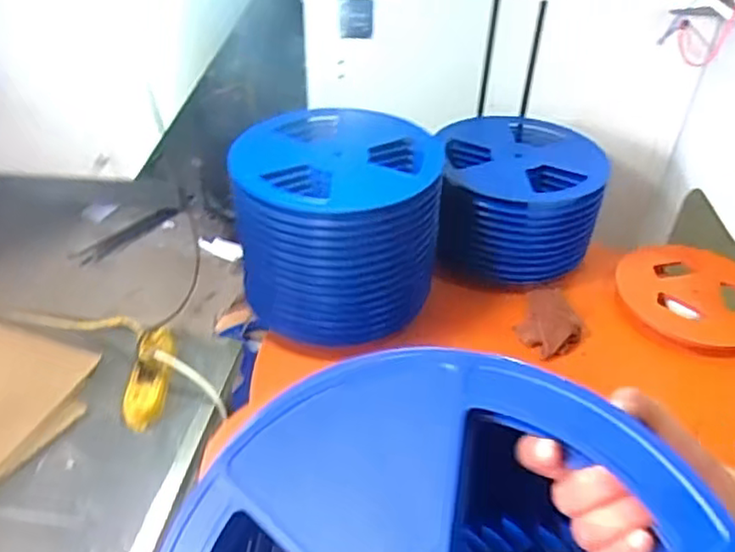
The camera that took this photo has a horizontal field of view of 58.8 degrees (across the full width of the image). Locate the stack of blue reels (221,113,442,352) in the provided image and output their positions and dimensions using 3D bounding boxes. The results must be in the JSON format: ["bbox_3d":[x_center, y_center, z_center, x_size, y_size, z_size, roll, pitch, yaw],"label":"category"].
[{"bbox_3d":[-0.042,-0.091,1.084,0.302,0.258,0.314,5,40,3],"label":"stack of blue reels"}]

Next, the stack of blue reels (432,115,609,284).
[{"bbox_3d":[0.277,-0.150,1.233,0.285,0.182,0.305,3,40,0],"label":"stack of blue reels"}]

